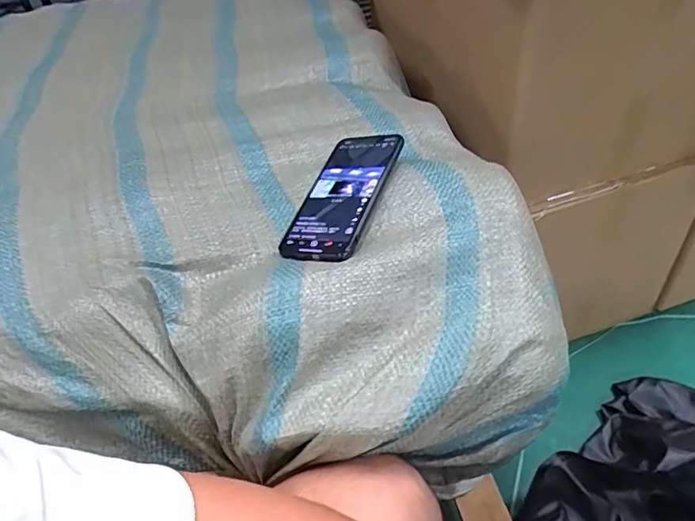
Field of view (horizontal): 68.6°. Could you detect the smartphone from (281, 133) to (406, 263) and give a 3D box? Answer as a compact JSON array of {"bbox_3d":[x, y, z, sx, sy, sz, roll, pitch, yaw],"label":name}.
[{"bbox_3d":[-0.004,-0.064,0.489,0.078,0.010,0.162,7,56,33],"label":"smartphone"}]

